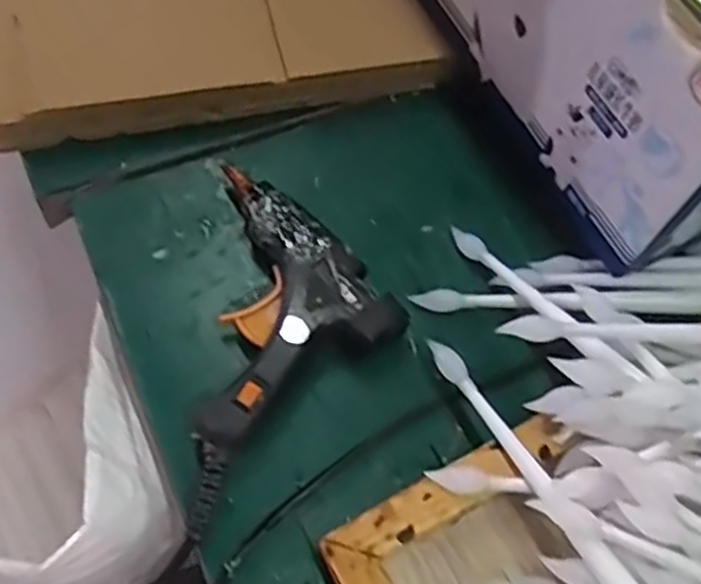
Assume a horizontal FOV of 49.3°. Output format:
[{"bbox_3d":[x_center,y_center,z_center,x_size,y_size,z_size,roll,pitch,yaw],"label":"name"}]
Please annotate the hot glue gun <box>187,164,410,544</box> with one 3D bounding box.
[{"bbox_3d":[-0.021,0.019,0.354,0.087,0.027,0.172,2,62,-3],"label":"hot glue gun"}]

